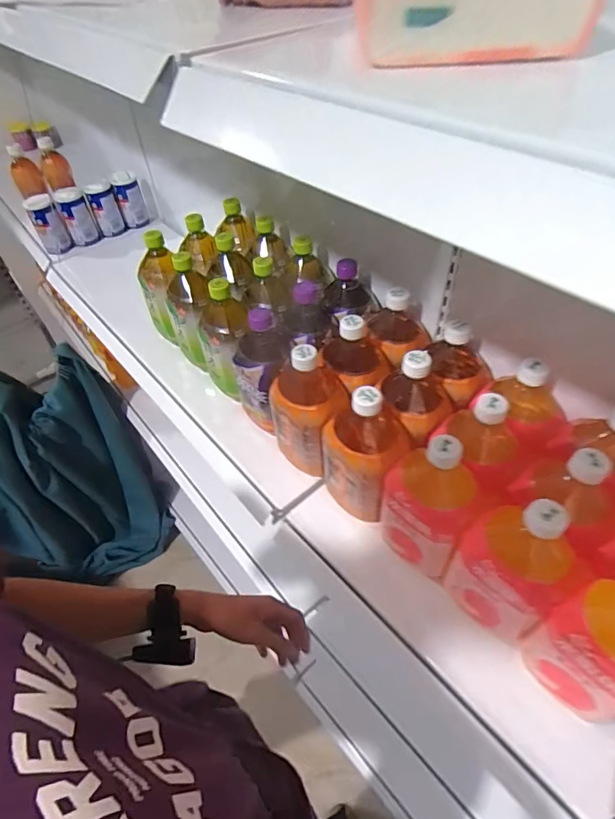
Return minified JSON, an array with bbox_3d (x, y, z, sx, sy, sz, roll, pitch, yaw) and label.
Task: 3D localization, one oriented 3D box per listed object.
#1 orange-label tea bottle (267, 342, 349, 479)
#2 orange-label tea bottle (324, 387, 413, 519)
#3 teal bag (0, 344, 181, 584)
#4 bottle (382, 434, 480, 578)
[{"bbox_3d":[0.002,0.005,0.601,0.096,0.209,0.074,28,57,26],"label":"orange-label tea bottle"},{"bbox_3d":[0.067,0.061,0.550,0.094,0.210,0.090,0,49,5],"label":"orange-label tea bottle"},{"bbox_3d":[-0.718,0.227,1.410,0.459,0.765,0.306,-27,52,-18],"label":"teal bag"},{"bbox_3d":[0.133,0.098,0.492,0.088,0.175,0.073,25,55,24],"label":"bottle"}]

